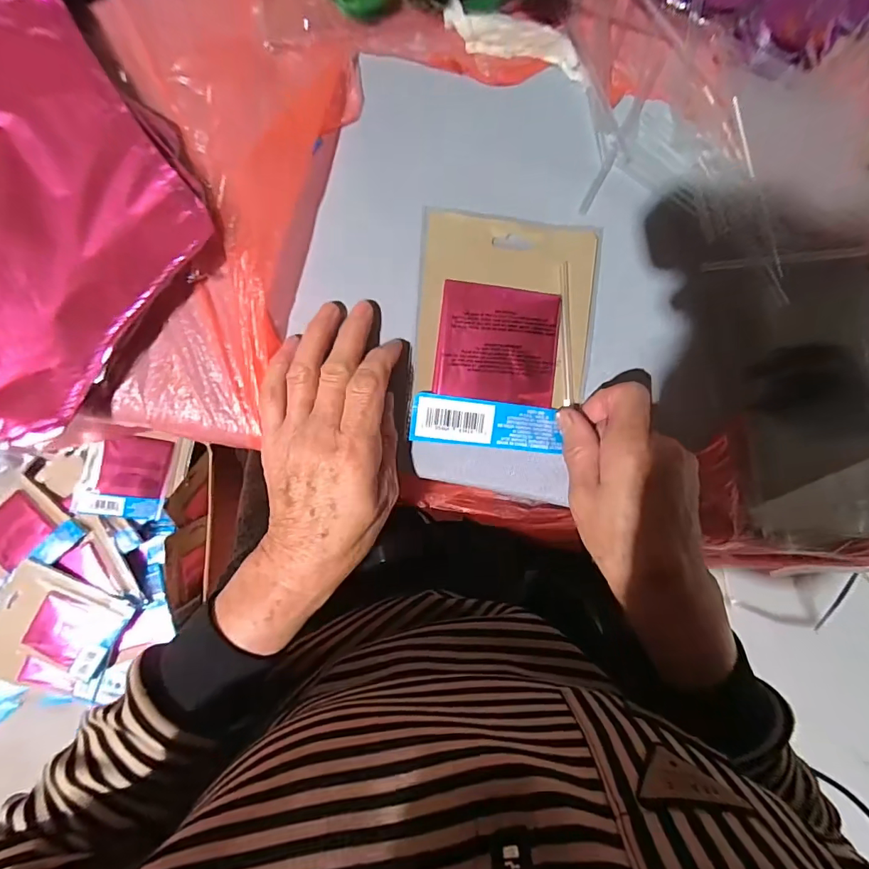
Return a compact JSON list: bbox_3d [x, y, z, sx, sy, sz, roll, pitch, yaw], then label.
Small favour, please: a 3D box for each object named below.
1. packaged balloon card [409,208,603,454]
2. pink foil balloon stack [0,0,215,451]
[{"bbox_3d":[0.048,-0.068,0.307,0.119,0.016,0.150,5,95,-8],"label":"packaged balloon card"},{"bbox_3d":[-0.260,-0.116,0.253,0.221,0.026,0.226,-37,96,-5],"label":"pink foil balloon stack"}]

